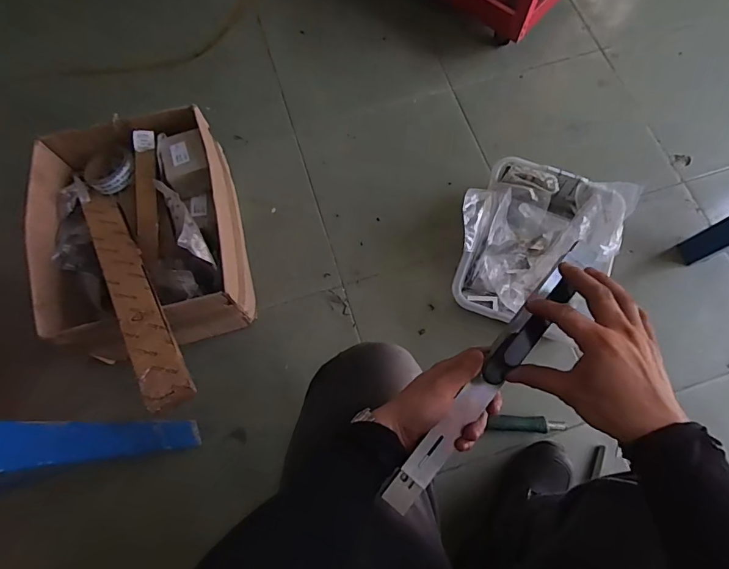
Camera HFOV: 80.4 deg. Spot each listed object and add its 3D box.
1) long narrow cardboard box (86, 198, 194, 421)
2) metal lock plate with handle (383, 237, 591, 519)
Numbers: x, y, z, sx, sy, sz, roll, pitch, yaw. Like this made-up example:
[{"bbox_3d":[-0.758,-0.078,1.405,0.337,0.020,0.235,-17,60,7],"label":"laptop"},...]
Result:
[{"bbox_3d":[-0.391,-0.007,0.717,0.064,0.036,0.510,-33,56,-11],"label":"long narrow cardboard box"},{"bbox_3d":[0.133,0.091,0.446,0.033,0.033,0.322,37,88,11],"label":"metal lock plate with handle"}]

